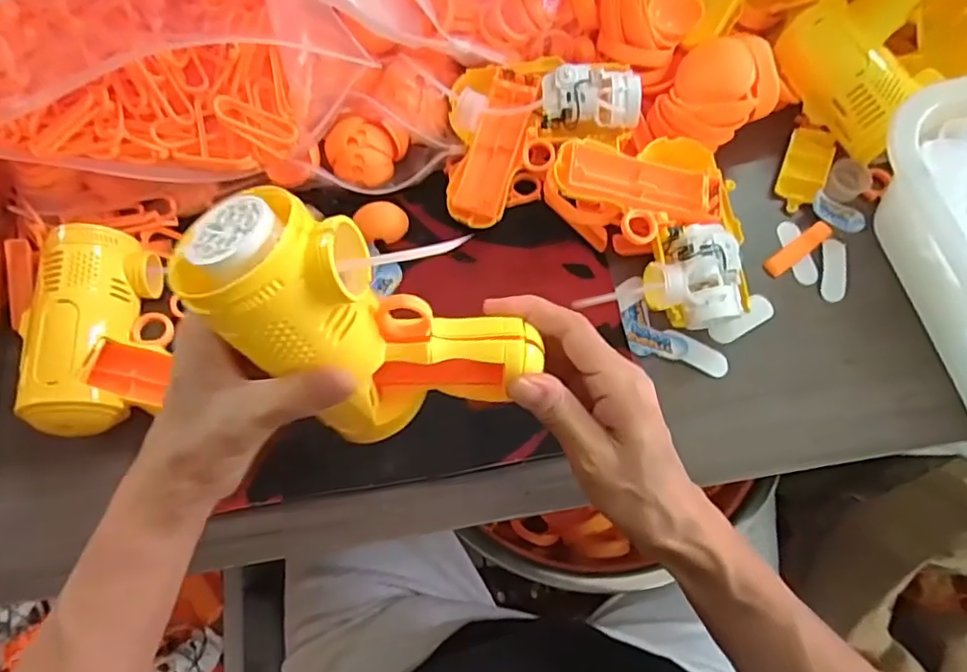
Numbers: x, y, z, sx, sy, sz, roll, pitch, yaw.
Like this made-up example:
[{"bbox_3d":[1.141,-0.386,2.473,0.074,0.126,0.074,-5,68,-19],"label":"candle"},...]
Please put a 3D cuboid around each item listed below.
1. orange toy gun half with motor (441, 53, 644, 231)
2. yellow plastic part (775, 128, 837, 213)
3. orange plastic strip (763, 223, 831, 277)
[{"bbox_3d":[0.040,-0.148,0.427,0.139,0.057,0.111,-9,71,-4],"label":"orange toy gun half with motor"},{"bbox_3d":[0.248,-0.130,0.449,0.031,0.015,0.066,22,72,6],"label":"yellow plastic part"},{"bbox_3d":[0.235,-0.065,0.434,0.061,0.008,0.015,-34,75,-12],"label":"orange plastic strip"}]

